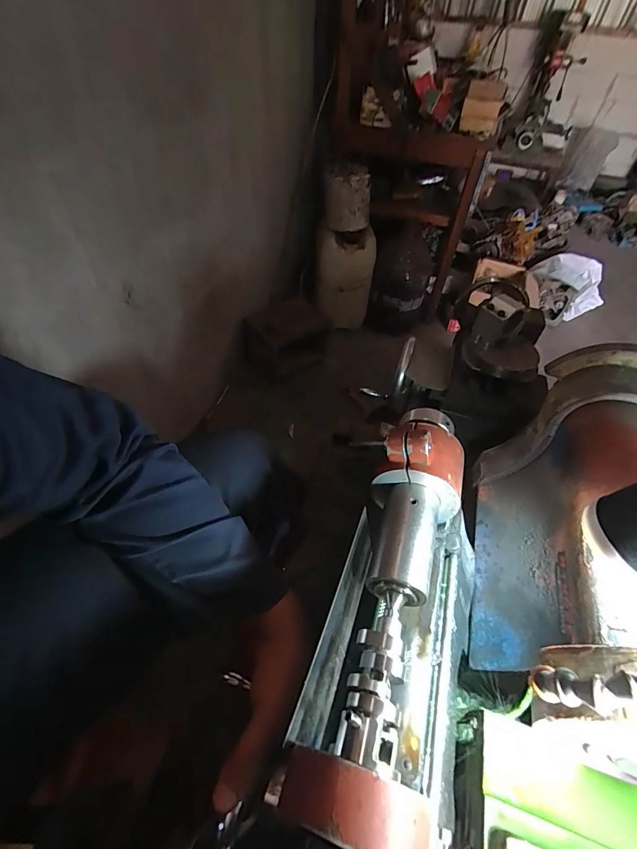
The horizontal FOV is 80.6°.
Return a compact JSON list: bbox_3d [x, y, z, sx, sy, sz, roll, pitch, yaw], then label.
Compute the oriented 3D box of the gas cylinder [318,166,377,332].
[{"bbox_3d":[0.111,-0.704,1.576,0.235,0.599,0.250,4,49,-1],"label":"gas cylinder"}]

